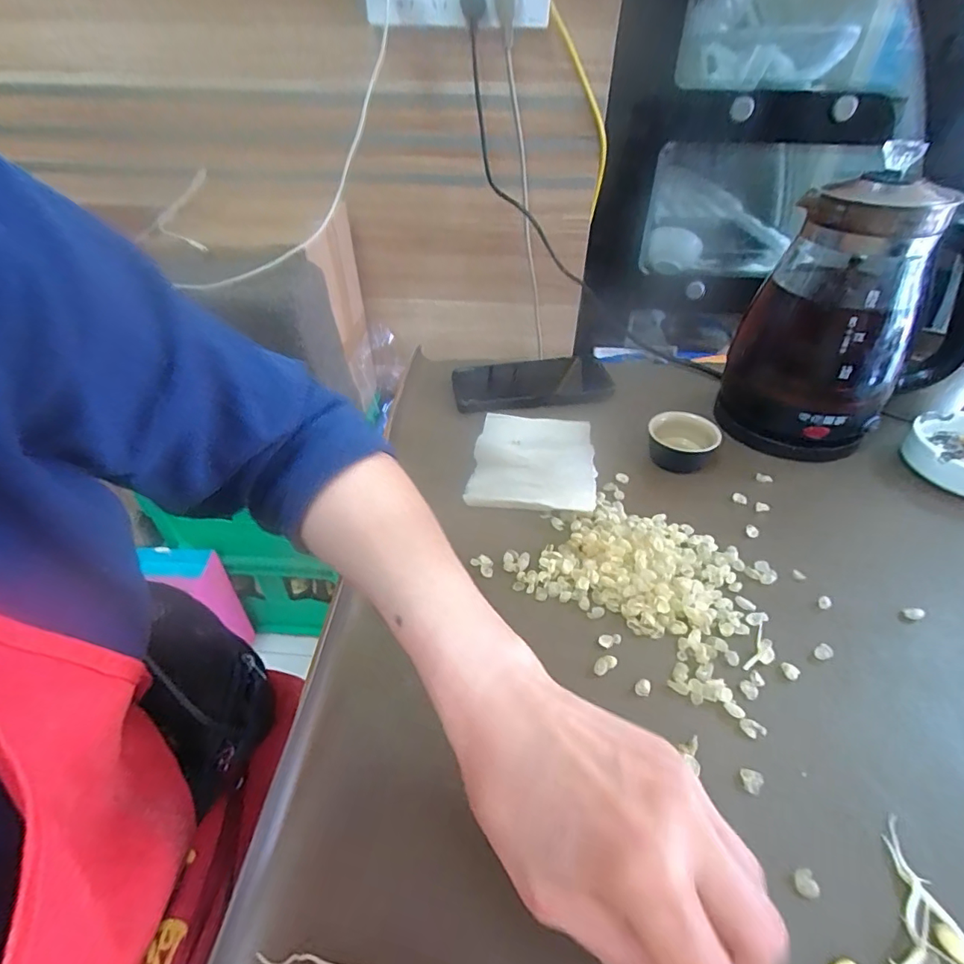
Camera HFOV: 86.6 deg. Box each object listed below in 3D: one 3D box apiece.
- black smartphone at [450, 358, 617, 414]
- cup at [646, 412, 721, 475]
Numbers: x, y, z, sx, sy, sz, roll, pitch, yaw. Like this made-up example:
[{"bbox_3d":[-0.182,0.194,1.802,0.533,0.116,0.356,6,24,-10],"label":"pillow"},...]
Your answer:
[{"bbox_3d":[0.054,-0.107,0.550,0.171,0.014,0.089,-8,41,-10],"label":"black smartphone"},{"bbox_3d":[0.179,-0.036,0.453,0.055,0.032,0.050,1,41,-1],"label":"cup"}]

